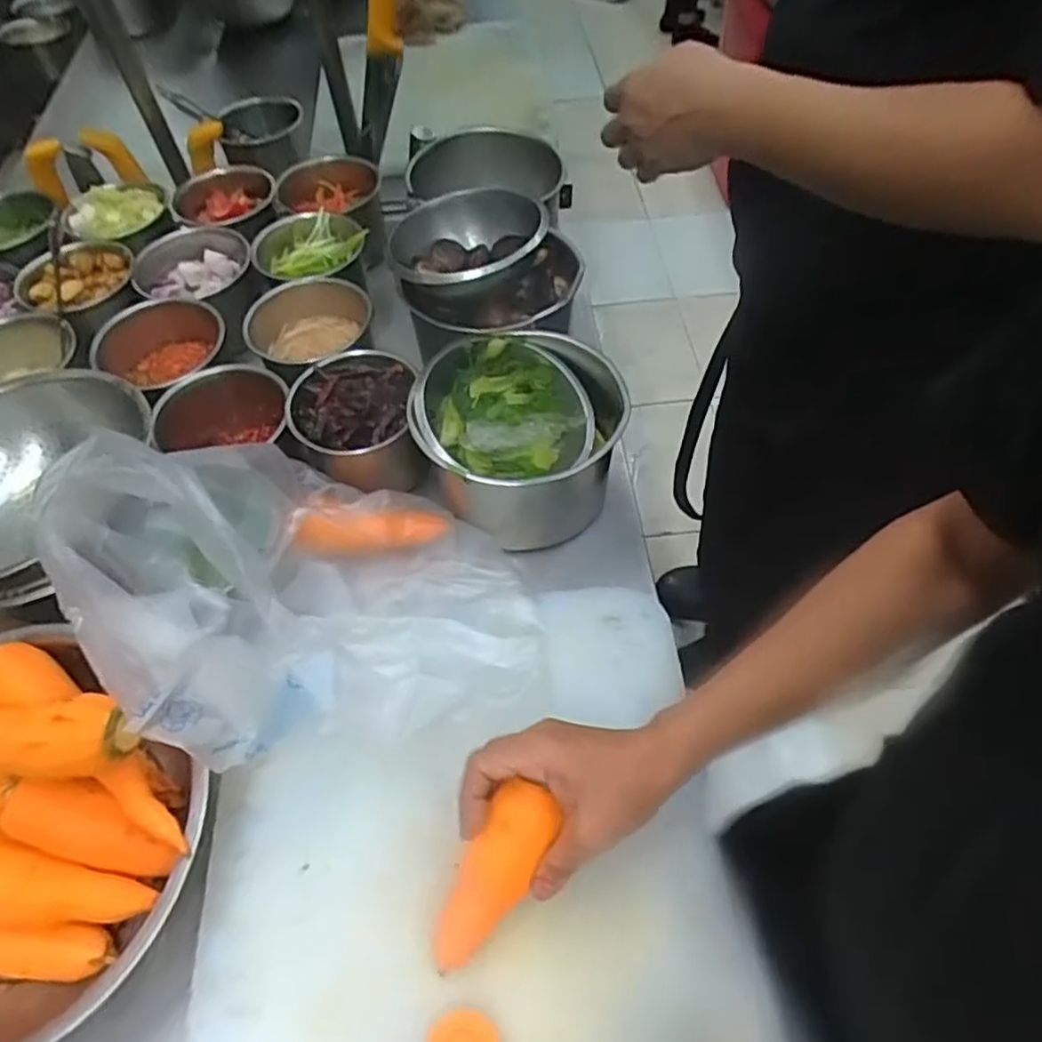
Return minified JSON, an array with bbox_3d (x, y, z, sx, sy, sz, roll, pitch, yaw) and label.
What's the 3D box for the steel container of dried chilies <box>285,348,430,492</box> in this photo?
[{"bbox_3d":[-0.146,-0.082,0.654,0.112,0.088,0.132,-5,56,-1],"label":"steel container of dried chilies"}]

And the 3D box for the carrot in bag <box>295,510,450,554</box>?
[{"bbox_3d":[-0.124,0.006,0.598,0.123,0.032,0.030,-4,54,-18],"label":"carrot in bag"}]

